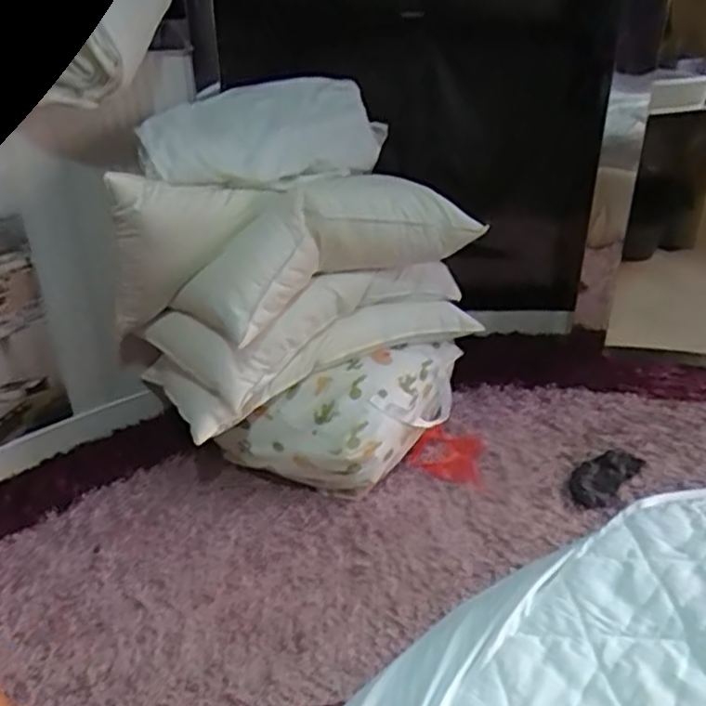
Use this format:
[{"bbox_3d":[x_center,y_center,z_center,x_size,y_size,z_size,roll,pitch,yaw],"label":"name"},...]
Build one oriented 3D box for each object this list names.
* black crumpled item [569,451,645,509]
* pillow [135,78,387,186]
[{"bbox_3d":[0.601,0.301,1.661,0.247,0.032,0.119,-24,36,-36],"label":"black crumpled item"},{"bbox_3d":[-0.198,-0.532,1.609,0.550,0.192,0.340,-2,29,-1],"label":"pillow"}]

